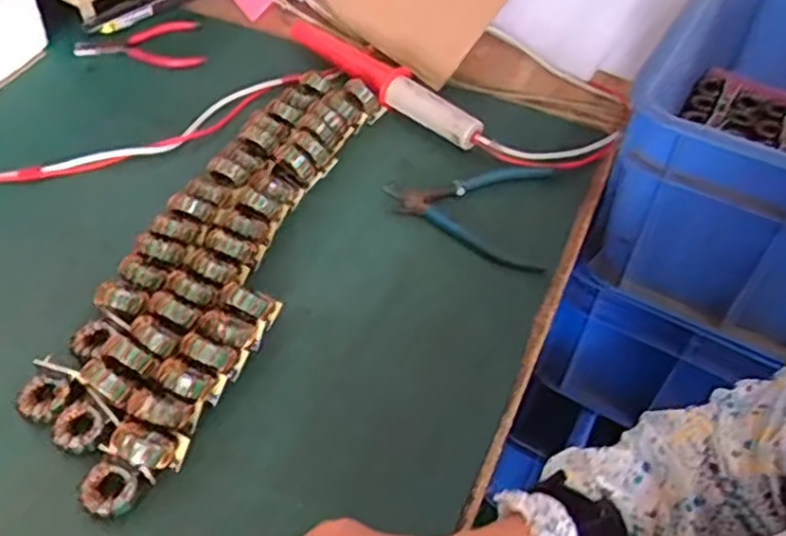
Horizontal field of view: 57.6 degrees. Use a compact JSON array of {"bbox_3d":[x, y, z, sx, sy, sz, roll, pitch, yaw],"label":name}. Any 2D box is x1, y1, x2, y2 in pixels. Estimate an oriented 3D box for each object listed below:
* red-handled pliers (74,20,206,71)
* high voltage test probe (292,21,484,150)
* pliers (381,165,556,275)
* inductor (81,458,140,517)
[{"bbox_3d":[-0.262,-0.231,0.739,0.136,0.017,0.087,-1,49,-5],"label":"red-handled pliers"},{"bbox_3d":[-0.013,-0.191,0.713,0.041,0.035,0.250,-33,59,-29],"label":"high voltage test probe"},{"bbox_3d":[0.065,-0.055,0.623,0.140,0.010,0.127,8,49,2],"label":"pliers"},{"bbox_3d":[-0.170,0.135,0.430,0.032,0.015,0.029,25,51,16],"label":"inductor"}]

